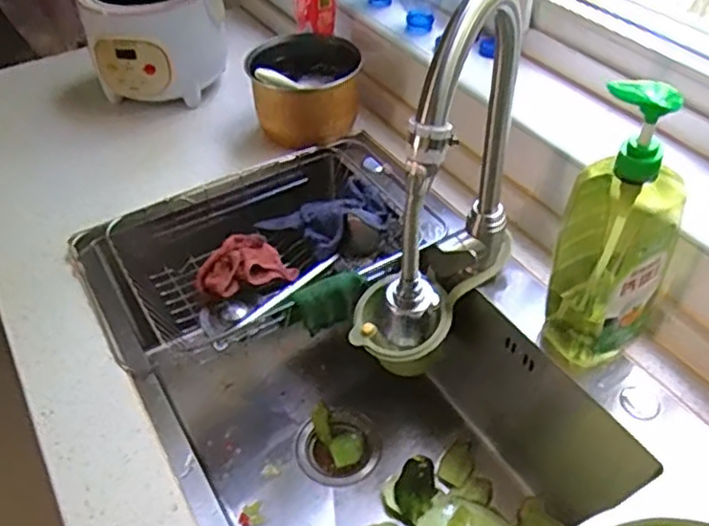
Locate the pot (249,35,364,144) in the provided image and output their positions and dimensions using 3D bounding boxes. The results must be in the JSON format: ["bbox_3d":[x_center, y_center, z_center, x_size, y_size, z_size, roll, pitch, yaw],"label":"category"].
[{"bbox_3d":[-0.069,-0.252,0.963,0.152,0.122,0.137,-8,46,-7],"label":"pot"}]

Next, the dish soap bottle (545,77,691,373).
[{"bbox_3d":[0.249,-0.029,0.615,0.084,0.281,0.095,-21,49,-19],"label":"dish soap bottle"}]

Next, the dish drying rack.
[{"bbox_3d":[-0.113,-0.004,0.872,0.439,0.116,0.235,-23,49,-20],"label":"dish drying rack"}]

